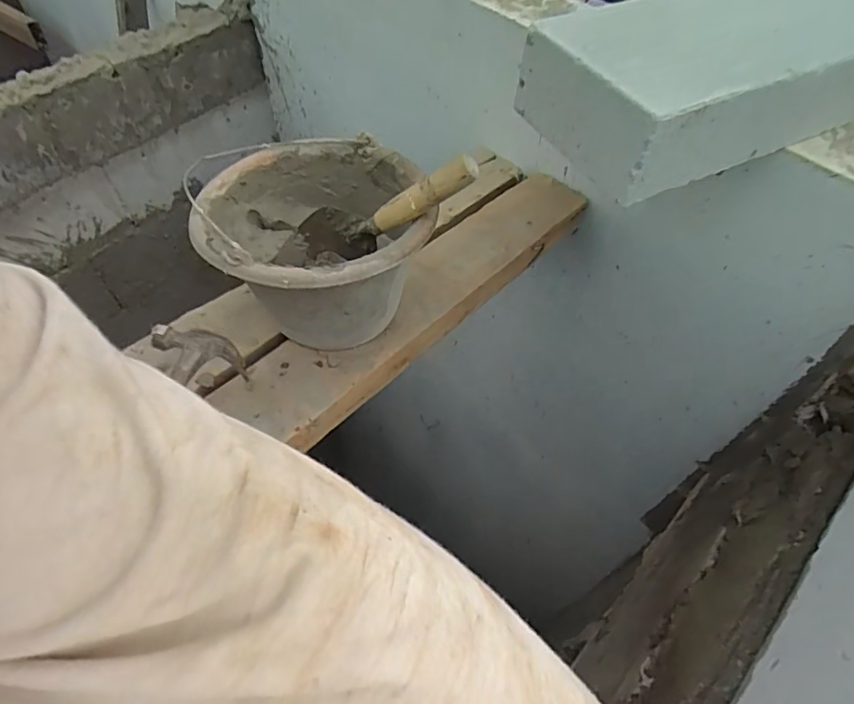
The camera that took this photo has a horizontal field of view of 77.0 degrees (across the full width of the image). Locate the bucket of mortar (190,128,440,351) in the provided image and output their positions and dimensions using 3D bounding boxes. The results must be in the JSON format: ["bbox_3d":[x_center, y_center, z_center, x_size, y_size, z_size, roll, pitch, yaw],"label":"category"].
[{"bbox_3d":[-0.127,-0.110,0.627,0.227,0.181,0.242,1,55,-2],"label":"bucket of mortar"}]

